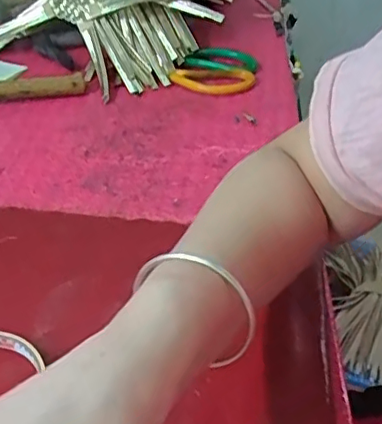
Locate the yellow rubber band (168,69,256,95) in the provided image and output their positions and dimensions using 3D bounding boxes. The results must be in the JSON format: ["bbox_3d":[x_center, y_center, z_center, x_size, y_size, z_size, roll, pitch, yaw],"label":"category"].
[{"bbox_3d":[0.025,-0.147,0.673,0.094,0.010,0.044,-1,38,-2],"label":"yellow rubber band"}]

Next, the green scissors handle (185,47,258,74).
[{"bbox_3d":[0.040,-0.178,0.708,0.079,0.017,0.056,11,39,14],"label":"green scissors handle"}]

